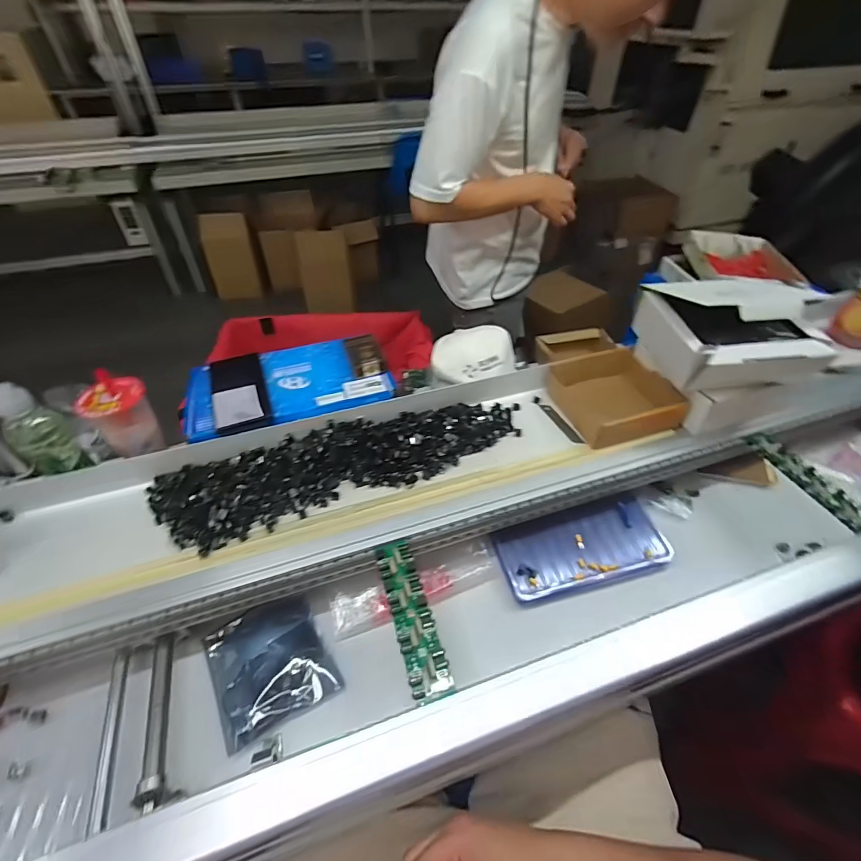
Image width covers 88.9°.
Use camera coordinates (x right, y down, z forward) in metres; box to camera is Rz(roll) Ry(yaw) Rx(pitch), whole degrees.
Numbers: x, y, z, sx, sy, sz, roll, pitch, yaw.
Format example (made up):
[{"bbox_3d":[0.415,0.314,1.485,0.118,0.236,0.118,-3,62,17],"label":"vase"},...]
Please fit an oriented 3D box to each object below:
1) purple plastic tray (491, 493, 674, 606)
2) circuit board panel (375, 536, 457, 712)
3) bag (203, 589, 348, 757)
[{"bbox_3d":[0.222,0.168,0.634,0.243,0.018,0.113,-12,46,-13],"label":"purple plastic tray"},{"bbox_3d":[-0.022,0.202,0.490,0.043,0.005,0.180,-13,46,-13],"label":"circuit board panel"},{"bbox_3d":[-0.198,0.282,0.541,0.127,0.022,0.148,-23,49,-22],"label":"bag"}]

